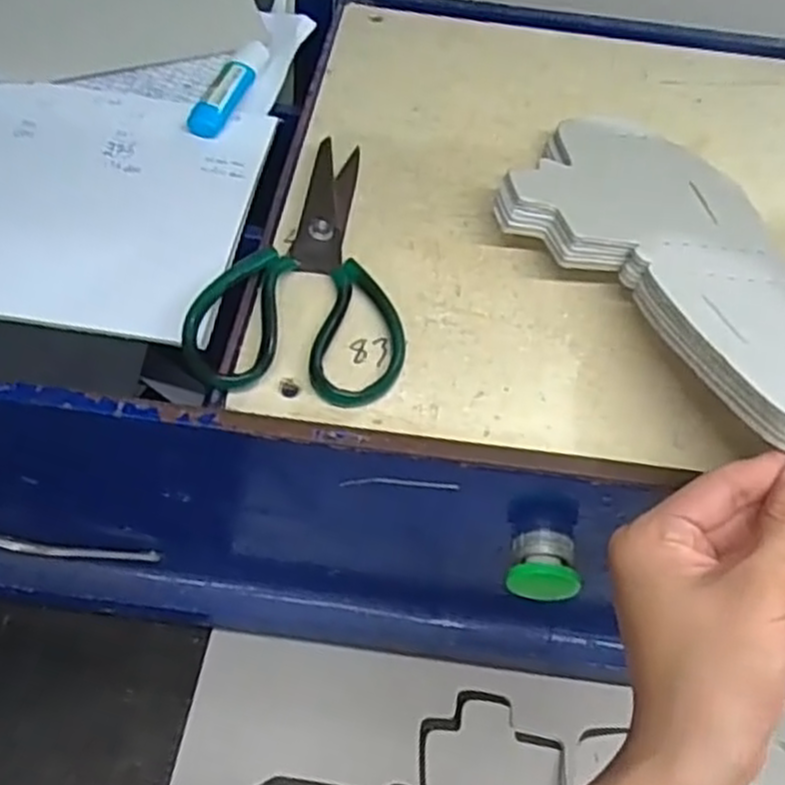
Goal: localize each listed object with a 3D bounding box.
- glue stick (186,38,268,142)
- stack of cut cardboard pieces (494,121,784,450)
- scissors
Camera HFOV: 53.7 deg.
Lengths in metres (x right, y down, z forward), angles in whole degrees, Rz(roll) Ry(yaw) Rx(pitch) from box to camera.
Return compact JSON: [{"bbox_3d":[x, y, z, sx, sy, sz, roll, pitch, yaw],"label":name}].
[{"bbox_3d":[-0.115,-0.214,0.545,0.021,0.018,0.100,16,54,8],"label":"glue stick"},{"bbox_3d":[0.171,-0.067,0.422,0.192,0.026,0.279,-19,50,-34],"label":"stack of cut cardboard pieces"},{"bbox_3d":[-0.045,-0.082,0.450,0.110,0.019,0.202,6,54,0],"label":"scissors"}]

